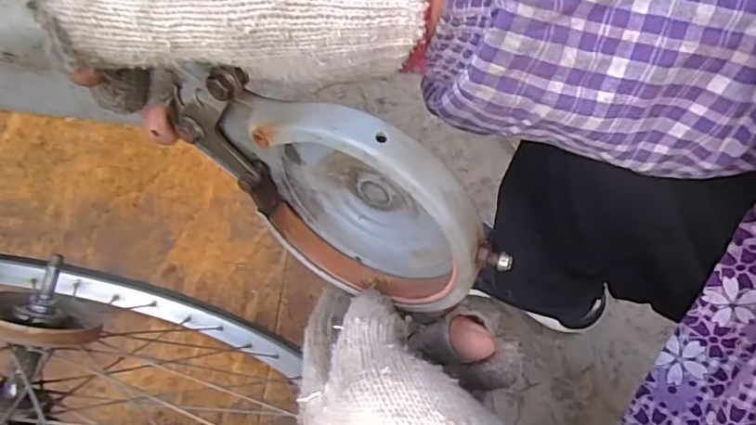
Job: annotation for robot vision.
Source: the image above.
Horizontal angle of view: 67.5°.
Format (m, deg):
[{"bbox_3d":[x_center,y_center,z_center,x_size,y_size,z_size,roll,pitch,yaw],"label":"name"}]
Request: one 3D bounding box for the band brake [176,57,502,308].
[{"bbox_3d":[-0.022,-0.006,0.243,0.142,0.101,0.032,28,69,9],"label":"band brake"}]

